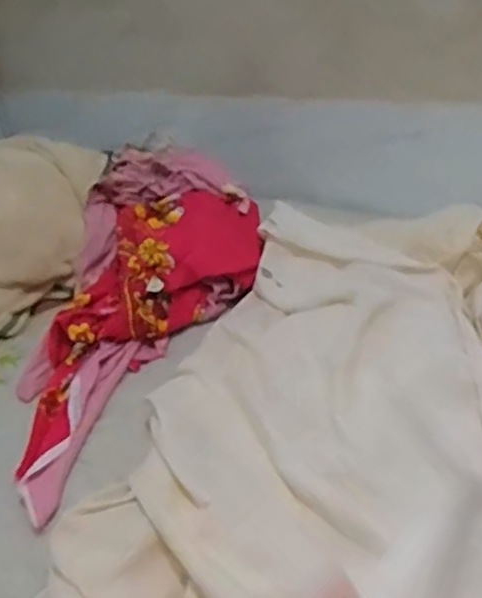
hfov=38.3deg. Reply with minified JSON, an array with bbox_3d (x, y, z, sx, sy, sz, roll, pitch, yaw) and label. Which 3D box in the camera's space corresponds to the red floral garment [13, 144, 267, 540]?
[{"bbox_3d":[-0.157,-0.011,1.156,0.344,0.118,0.872,1,43,15],"label":"red floral garment"}]

